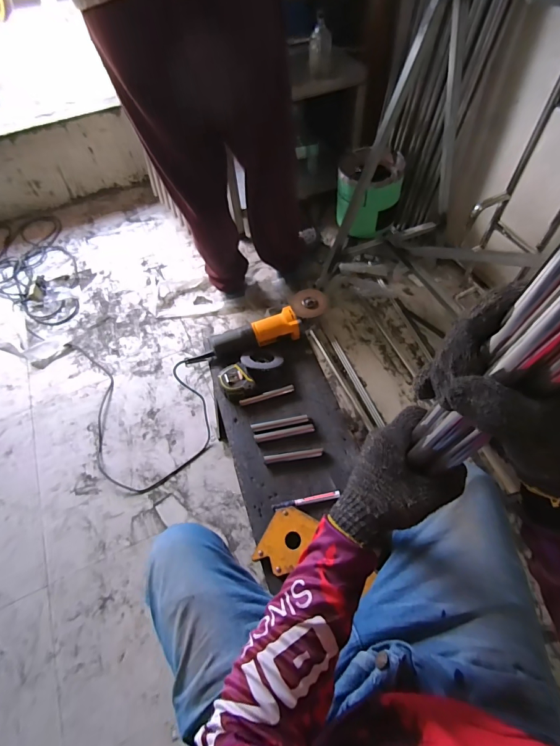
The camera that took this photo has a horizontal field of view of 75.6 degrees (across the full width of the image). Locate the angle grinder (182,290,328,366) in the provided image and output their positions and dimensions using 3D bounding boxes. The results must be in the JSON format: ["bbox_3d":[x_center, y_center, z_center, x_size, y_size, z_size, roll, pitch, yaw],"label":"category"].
[{"bbox_3d":[-0.042,-0.101,0.865,0.335,0.080,0.080,-24,63,3],"label":"angle grinder"}]

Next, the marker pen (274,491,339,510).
[{"bbox_3d":[0.050,0.243,0.686,0.128,0.019,0.017,-10,58,-4],"label":"marker pen"}]

